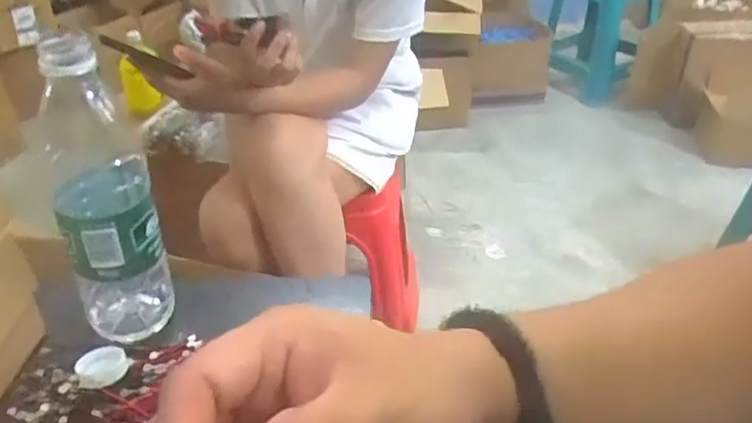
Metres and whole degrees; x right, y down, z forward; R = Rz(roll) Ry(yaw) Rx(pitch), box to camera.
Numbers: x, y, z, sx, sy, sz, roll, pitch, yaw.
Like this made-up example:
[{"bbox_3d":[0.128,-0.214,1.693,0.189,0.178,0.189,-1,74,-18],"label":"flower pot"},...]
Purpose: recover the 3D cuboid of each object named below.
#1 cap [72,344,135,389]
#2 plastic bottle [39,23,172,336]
[{"bbox_3d":[-0.193,0.108,0.440,0.034,0.008,0.030,-23,41,-28],"label":"cap"},{"bbox_3d":[-0.187,-0.006,0.427,0.068,0.216,0.051,-16,38,-20],"label":"plastic bottle"}]

